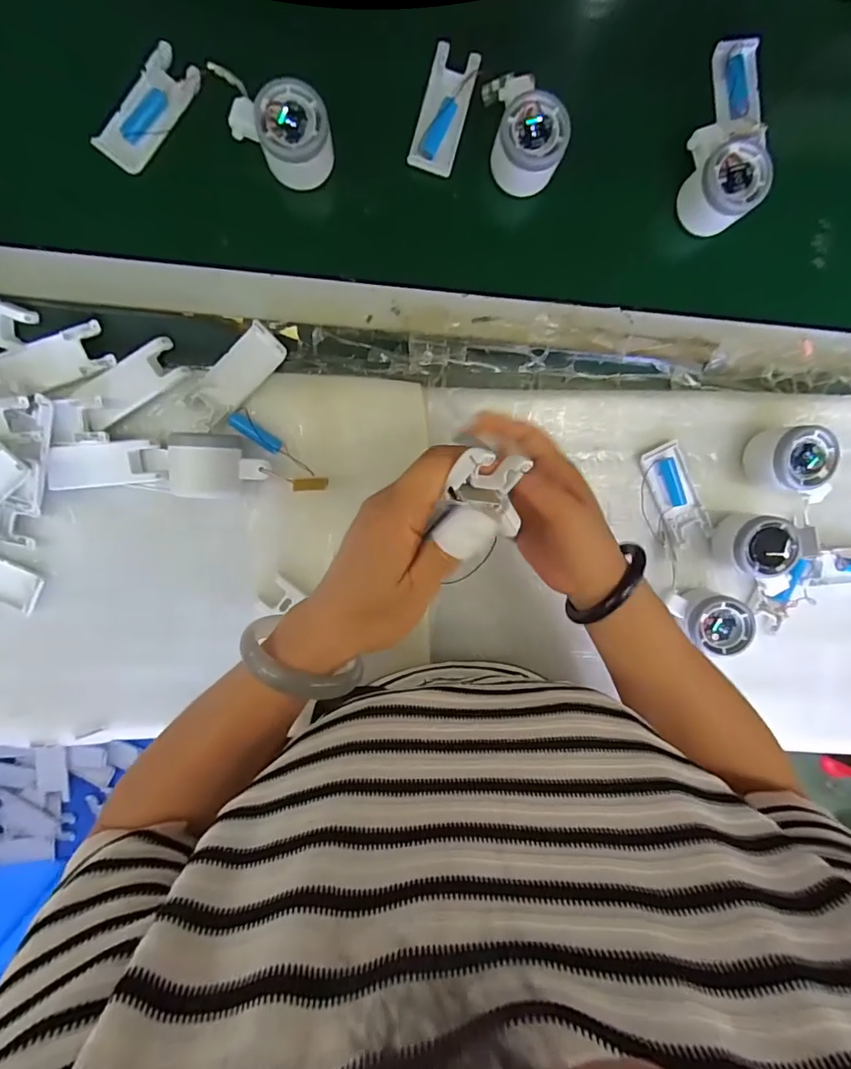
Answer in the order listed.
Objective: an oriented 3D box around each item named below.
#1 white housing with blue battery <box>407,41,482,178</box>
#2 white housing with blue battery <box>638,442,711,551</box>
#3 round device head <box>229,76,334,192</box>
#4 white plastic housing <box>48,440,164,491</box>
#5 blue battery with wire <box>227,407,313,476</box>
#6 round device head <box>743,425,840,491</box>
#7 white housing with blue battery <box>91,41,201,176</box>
[{"bbox_3d":[0.017,-0.381,0.447,0.042,0.017,0.101,15,95,-6],"label":"white housing with blue battery"},{"bbox_3d":[0.254,-0.042,0.497,0.043,0.015,0.101,-26,97,-1],"label":"white housing with blue battery"},{"bbox_3d":[-0.121,-0.340,0.423,0.078,0.044,0.067,35,93,-7],"label":"round device head"},{"bbox_3d":[-0.292,-0.063,0.448,0.096,0.021,0.038,-5,96,-4],"label":"white plastic housing"},{"bbox_3d":[-0.140,-0.083,0.452,0.089,0.019,0.019,37,92,-7],"label":"blue battery with wire"},{"bbox_3d":[0.344,-0.073,0.477,0.053,0.058,0.056,0,96,-4],"label":"round device head"},{"bbox_3d":[-0.240,-0.367,0.434,0.043,0.012,0.105,38,92,-7],"label":"white housing with blue battery"}]

